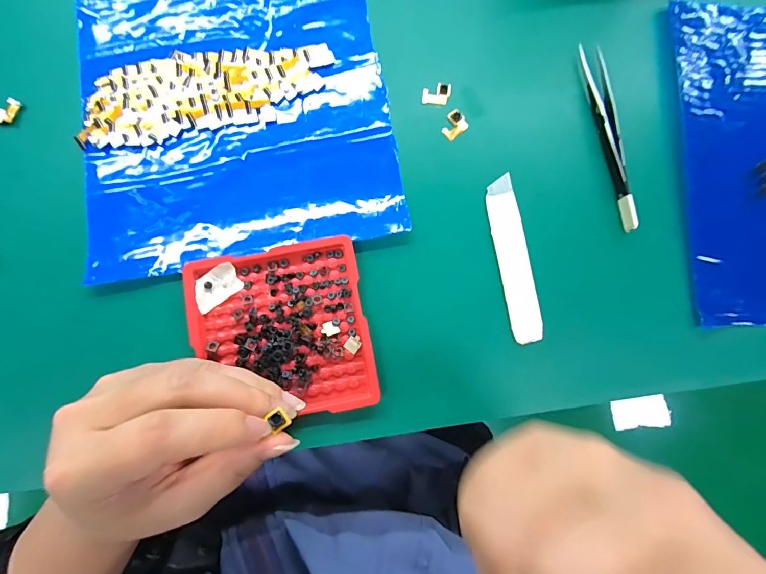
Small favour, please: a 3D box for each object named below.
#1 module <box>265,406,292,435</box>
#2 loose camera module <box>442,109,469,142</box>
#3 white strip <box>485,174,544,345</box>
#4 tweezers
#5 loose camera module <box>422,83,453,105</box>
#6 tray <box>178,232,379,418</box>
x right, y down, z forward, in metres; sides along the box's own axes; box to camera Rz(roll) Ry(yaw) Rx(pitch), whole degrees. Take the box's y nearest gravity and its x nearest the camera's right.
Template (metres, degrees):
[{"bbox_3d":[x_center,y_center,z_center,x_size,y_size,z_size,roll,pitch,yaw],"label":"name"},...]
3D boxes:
[{"bbox_3d":[-0.042,0.054,0.162,0.008,0.004,0.008,-32,81,-6],"label":"module"},{"bbox_3d":[0.046,-0.105,0.258,0.017,0.004,0.015,-39,84,-7],"label":"loose camera module"},{"bbox_3d":[0.080,-0.017,0.245,0.019,0.005,0.101,-9,81,-3],"label":"white strip"},{"bbox_3d":[0.144,-0.096,0.255,0.015,0.011,0.123,-7,81,-2],"label":"tweezers"},{"bbox_3d":[0.035,-0.127,0.261,0.019,0.004,0.015,4,81,-1],"label":"loose camera module"},{"bbox_3d":[-0.059,0.026,0.233,0.098,0.009,0.098,-11,82,-3],"label":"tray"}]

